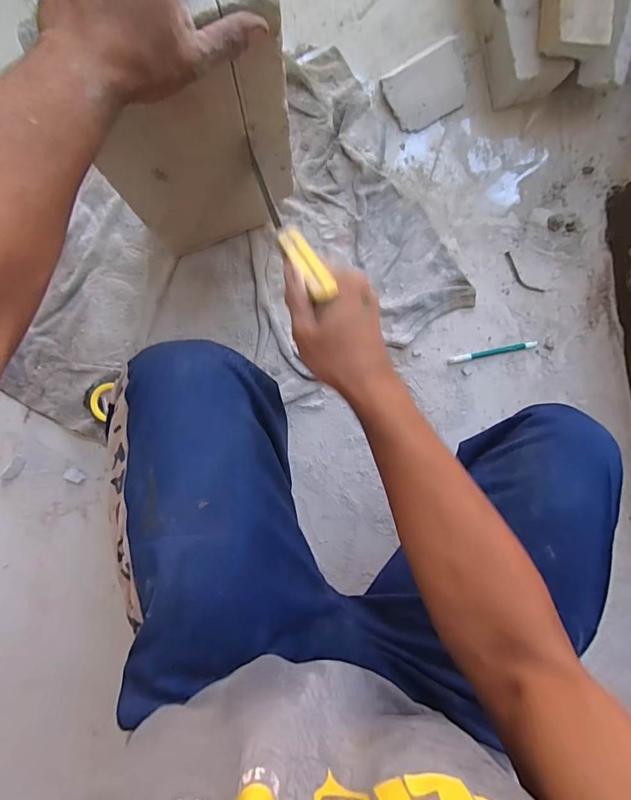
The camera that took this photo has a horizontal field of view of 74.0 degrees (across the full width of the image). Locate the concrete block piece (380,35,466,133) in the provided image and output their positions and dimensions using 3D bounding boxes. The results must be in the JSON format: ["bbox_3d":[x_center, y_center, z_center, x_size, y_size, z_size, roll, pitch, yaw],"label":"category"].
[{"bbox_3d":[0.172,-0.472,0.633,0.127,0.020,0.090,-29,97,-2],"label":"concrete block piece"}]

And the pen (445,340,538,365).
[{"bbox_3d":[0.291,-0.078,0.687,0.149,0.007,0.011,-11,96,-4],"label":"pen"}]

